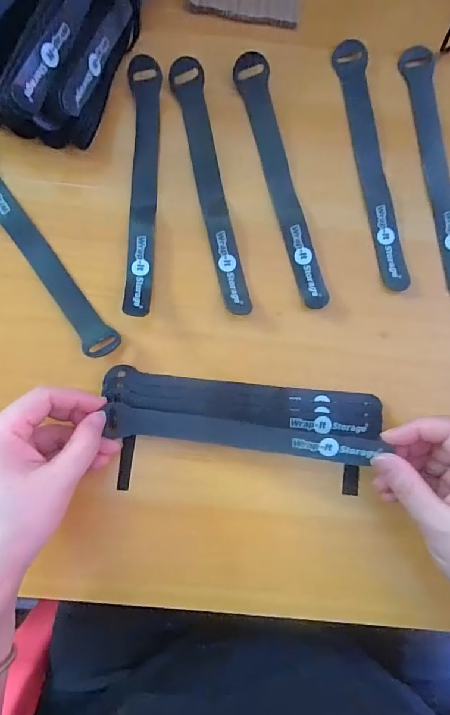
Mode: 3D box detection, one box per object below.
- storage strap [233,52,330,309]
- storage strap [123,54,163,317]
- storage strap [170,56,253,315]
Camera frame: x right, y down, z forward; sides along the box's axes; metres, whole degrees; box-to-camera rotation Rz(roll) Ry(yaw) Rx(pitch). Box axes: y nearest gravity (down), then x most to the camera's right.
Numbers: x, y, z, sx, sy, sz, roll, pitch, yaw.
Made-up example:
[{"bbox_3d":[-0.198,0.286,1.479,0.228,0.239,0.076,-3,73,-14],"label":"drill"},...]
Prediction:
[{"bbox_3d":[0.045,-0.139,0.333,0.026,0.009,0.209,-16,82,0],"label":"storage strap"},{"bbox_3d":[-0.062,-0.129,0.323,0.023,0.016,0.202,0,82,-4],"label":"storage strap"},{"bbox_3d":[-0.010,-0.133,0.328,0.023,0.013,0.203,-13,82,-6],"label":"storage strap"}]

